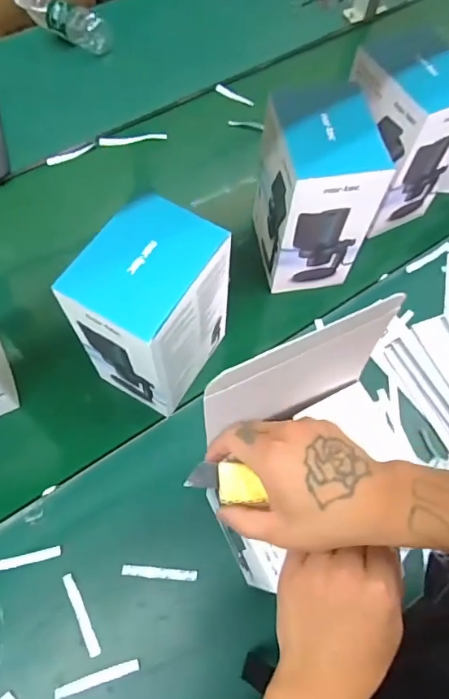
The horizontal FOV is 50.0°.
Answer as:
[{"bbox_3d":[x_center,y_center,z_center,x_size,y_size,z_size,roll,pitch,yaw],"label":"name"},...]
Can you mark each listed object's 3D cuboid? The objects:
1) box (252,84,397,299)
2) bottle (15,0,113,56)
[{"bbox_3d":[0.118,-0.195,0.653,0.114,0.231,0.127,-8,66,-6],"label":"box"},{"bbox_3d":[-0.327,-0.655,0.937,0.234,0.059,0.060,32,68,12],"label":"bottle"}]

